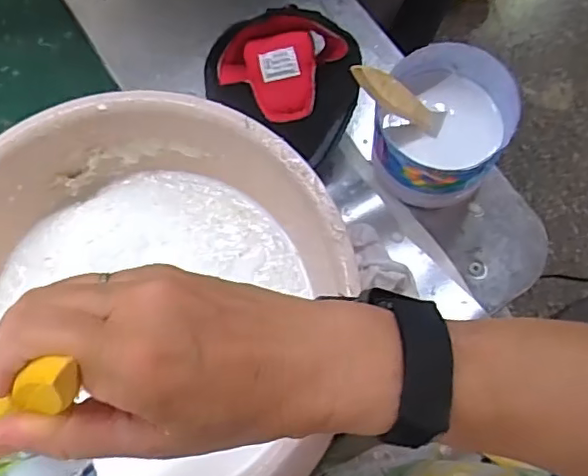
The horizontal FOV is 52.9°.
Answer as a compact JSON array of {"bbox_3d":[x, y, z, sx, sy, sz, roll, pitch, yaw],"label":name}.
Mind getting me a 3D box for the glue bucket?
[{"bbox_3d":[0.119,-0.087,0.478,0.098,0.084,0.107,-1,75,2],"label":"glue bucket"}]

